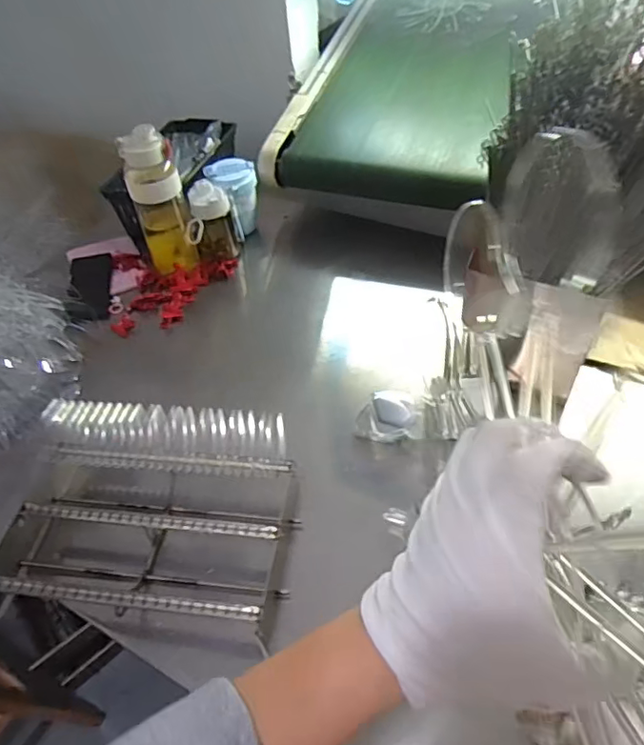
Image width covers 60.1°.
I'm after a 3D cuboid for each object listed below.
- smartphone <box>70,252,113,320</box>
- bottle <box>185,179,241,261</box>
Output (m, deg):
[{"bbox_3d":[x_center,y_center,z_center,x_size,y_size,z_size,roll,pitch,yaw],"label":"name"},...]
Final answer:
[{"bbox_3d":[-0.426,-0.161,1.024,0.071,0.013,0.178,0,48,-20],"label":"smartphone"},{"bbox_3d":[-0.205,-0.270,1.030,0.088,0.138,0.072,-6,47,-2],"label":"bottle"}]

